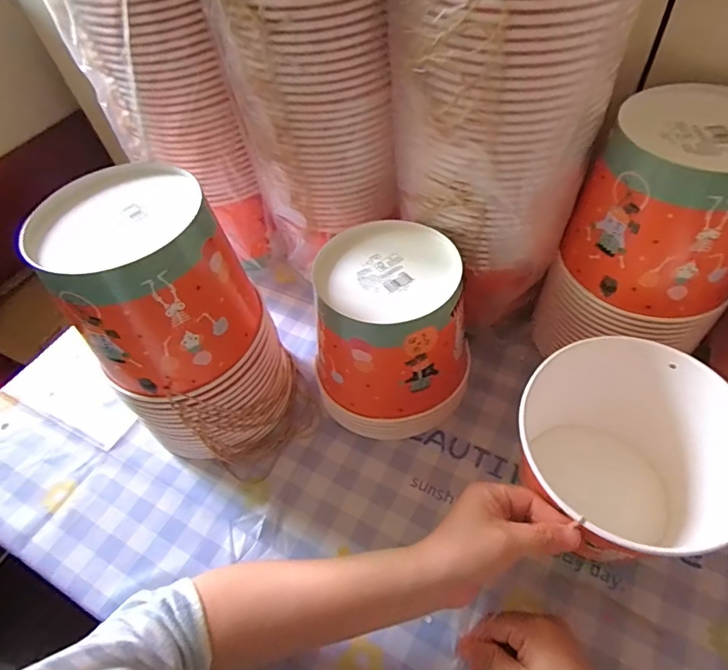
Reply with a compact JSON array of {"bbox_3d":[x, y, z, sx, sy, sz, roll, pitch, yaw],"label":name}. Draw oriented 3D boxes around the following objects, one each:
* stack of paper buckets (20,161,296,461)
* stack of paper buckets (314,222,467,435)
[{"bbox_3d":[-0.171,0.000,0.442,0.148,0.256,0.146,33,62,27],"label":"stack of paper buckets"},{"bbox_3d":[0.029,0.004,0.477,0.148,0.177,0.142,4,53,9],"label":"stack of paper buckets"}]

